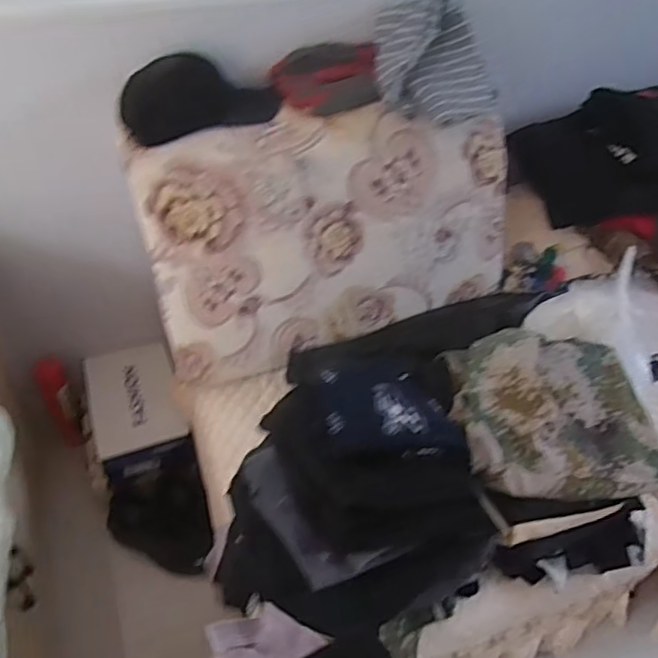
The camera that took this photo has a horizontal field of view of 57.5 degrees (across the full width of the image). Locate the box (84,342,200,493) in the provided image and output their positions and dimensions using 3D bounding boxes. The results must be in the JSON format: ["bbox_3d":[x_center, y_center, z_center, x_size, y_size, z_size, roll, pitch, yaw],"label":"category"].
[{"bbox_3d":[-0.431,0.188,1.367,0.194,0.106,0.297,-13,48,-16],"label":"box"}]

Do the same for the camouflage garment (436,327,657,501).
[{"bbox_3d":[0.330,0.113,0.884,0.320,0.099,0.258,-2,46,-6],"label":"camouflage garment"}]

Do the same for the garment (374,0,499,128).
[{"bbox_3d":[0.196,-0.502,1.089,0.206,0.163,0.189,1,45,-2],"label":"garment"}]

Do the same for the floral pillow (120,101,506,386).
[{"bbox_3d":[0.018,-0.148,1.175,0.708,0.517,0.150,-13,27,-12],"label":"floral pillow"}]

